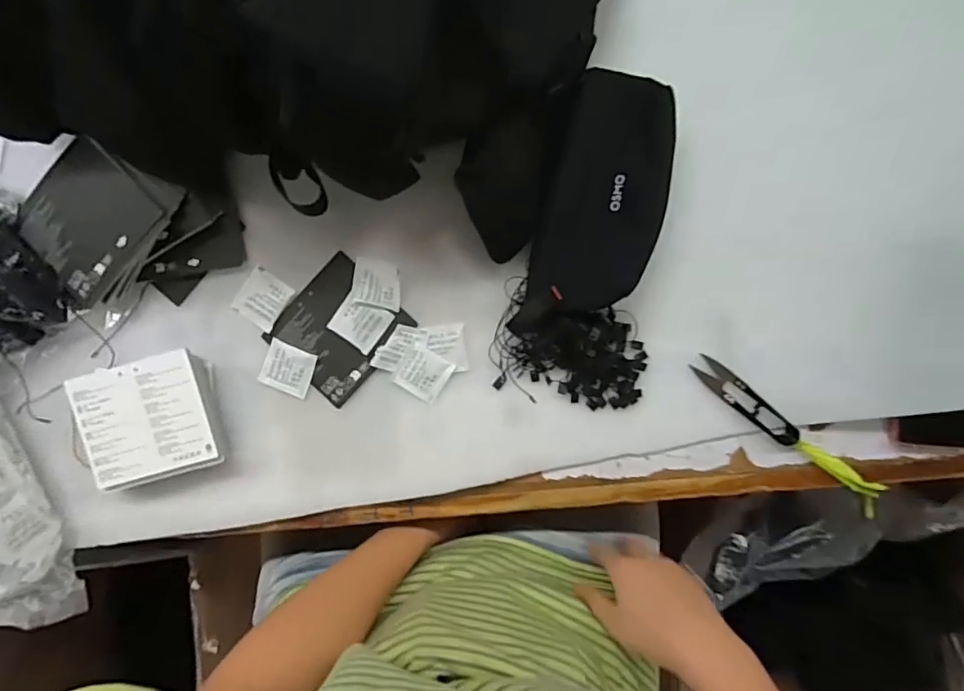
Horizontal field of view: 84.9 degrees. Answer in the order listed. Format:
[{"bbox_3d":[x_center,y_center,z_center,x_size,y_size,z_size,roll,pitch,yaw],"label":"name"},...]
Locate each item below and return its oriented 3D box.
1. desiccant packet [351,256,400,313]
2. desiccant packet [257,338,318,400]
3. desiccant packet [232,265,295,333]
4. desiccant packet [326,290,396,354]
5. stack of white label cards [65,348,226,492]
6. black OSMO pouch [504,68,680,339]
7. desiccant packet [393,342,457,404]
[{"bbox_3d":[-0.085,-0.050,0.432,0.040,0.007,0.038,12,94,0],"label":"desiccant packet"},{"bbox_3d":[-0.161,0.020,0.438,0.042,0.004,0.039,22,94,-1],"label":"desiccant packet"},{"bbox_3d":[-0.181,-0.038,0.436,0.038,0.005,0.041,33,94,-1],"label":"desiccant packet"},{"bbox_3d":[-0.100,-0.020,0.434,0.041,0.004,0.041,36,94,-2],"label":"desiccant packet"},{"bbox_3d":[-0.268,0.061,0.428,0.101,0.033,0.093,-15,94,2],"label":"stack of white label cards"},{"bbox_3d":[0.090,-0.107,0.405,0.087,0.039,0.193,12,94,0],"label":"black OSMO pouch"},{"bbox_3d":[-0.048,0.023,0.434,0.038,0.006,0.038,33,94,-1],"label":"desiccant packet"}]

